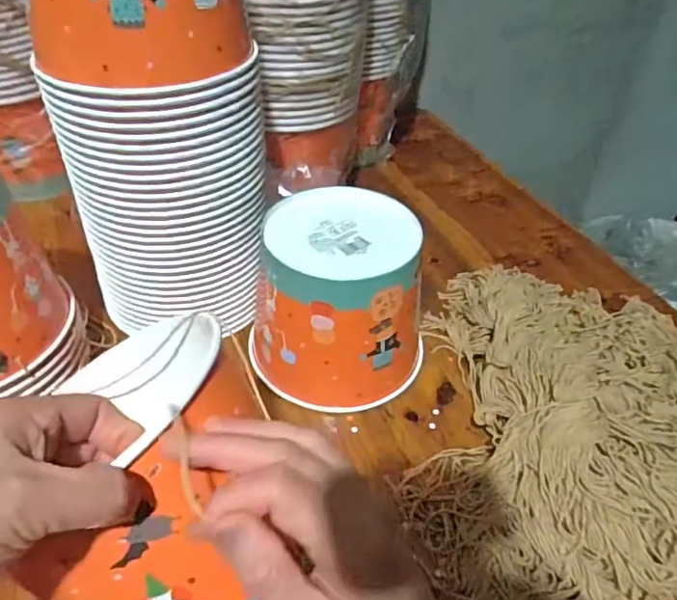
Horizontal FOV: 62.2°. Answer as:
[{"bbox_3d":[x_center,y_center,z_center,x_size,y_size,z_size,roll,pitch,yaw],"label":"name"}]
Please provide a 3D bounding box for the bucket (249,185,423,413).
[{"bbox_3d":[0.007,-0.004,0.498,0.142,0.126,0.153,5,43,2],"label":"bucket"}]

